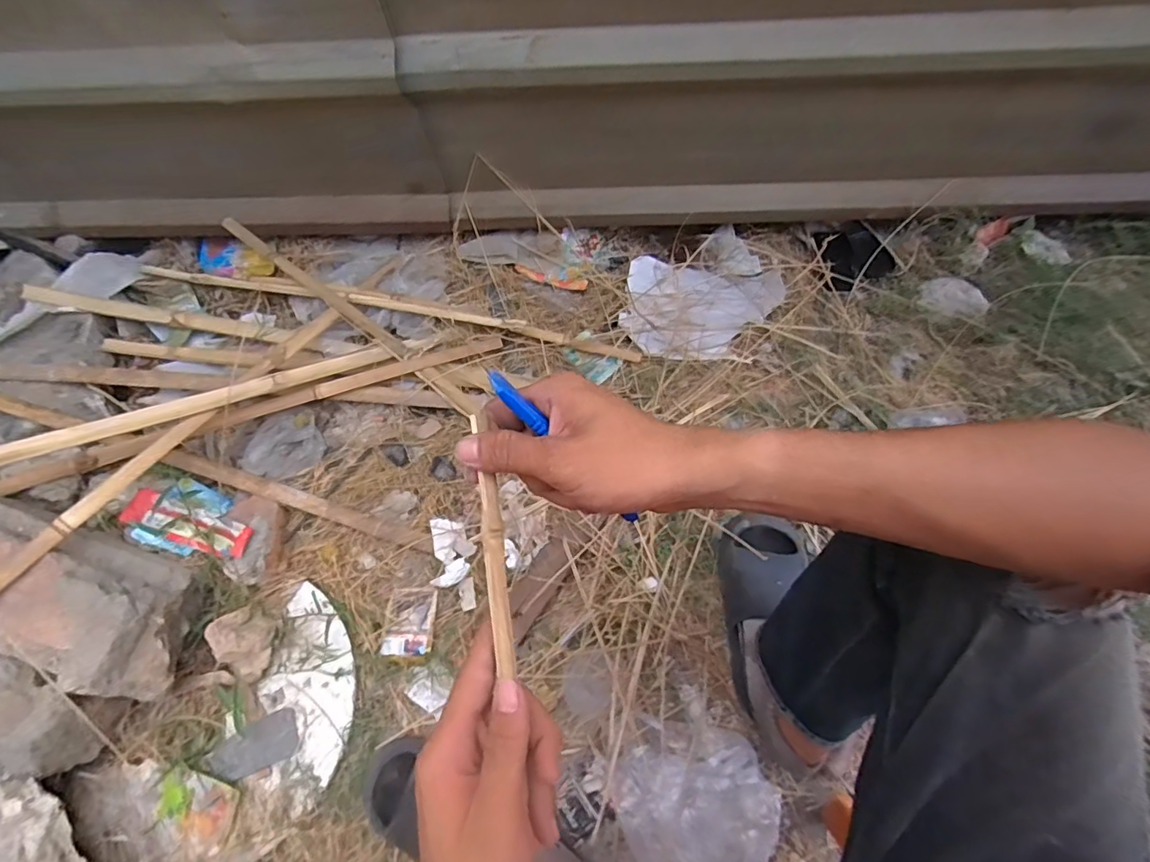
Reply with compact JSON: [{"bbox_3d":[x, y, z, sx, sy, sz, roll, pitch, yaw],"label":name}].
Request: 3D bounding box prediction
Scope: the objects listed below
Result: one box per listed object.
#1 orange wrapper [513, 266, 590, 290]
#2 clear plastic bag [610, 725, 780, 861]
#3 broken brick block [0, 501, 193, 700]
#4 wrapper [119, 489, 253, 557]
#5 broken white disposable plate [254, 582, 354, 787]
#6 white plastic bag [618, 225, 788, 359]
[{"bbox_3d":[-0.045,-0.280,0.992,0.142,0.014,0.024,14,68,8],"label":"orange wrapper"},{"bbox_3d":[0.155,0.465,0.667,0.185,0.071,0.163,-26,69,-9],"label":"clear plastic bag"},{"bbox_3d":[-0.658,0.216,0.705,0.335,0.126,0.149,20,69,10],"label":"broken brick block"},{"bbox_3d":[-0.576,0.143,0.806,0.209,0.031,0.054,17,69,9],"label":"wrapper"},{"bbox_3d":[-0.368,0.344,0.750,0.128,0.031,0.228,6,67,5],"label":"broken white disposable plate"},{"bbox_3d":[0.226,-0.248,0.958,0.263,0.045,0.275,10,68,6],"label":"white plastic bag"}]

